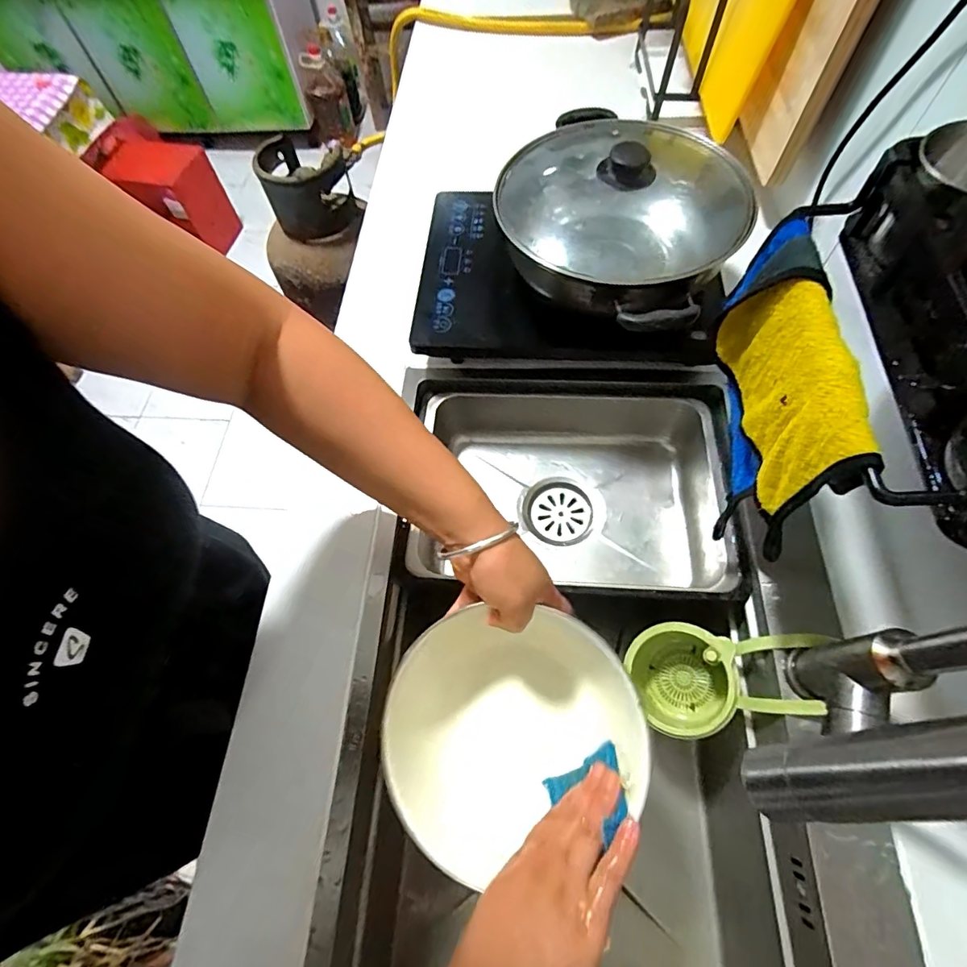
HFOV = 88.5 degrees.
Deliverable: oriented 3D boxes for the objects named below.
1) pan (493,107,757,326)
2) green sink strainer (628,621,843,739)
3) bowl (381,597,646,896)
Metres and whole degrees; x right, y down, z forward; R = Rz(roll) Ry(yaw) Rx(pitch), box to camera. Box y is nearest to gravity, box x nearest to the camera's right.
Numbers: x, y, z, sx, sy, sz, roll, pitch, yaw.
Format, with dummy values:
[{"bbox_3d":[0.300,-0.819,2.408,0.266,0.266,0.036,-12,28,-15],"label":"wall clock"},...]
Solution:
[{"bbox_3d":[0.142,-0.286,0.543,0.255,0.119,0.263,-1,63,2],"label":"pan"},{"bbox_3d":[0.222,0.189,0.495,0.133,0.140,0.105,-14,63,-4],"label":"green sink strainer"},{"bbox_3d":[0.018,0.209,0.414,0.219,0.081,0.219,-43,82,2],"label":"bowl"}]

